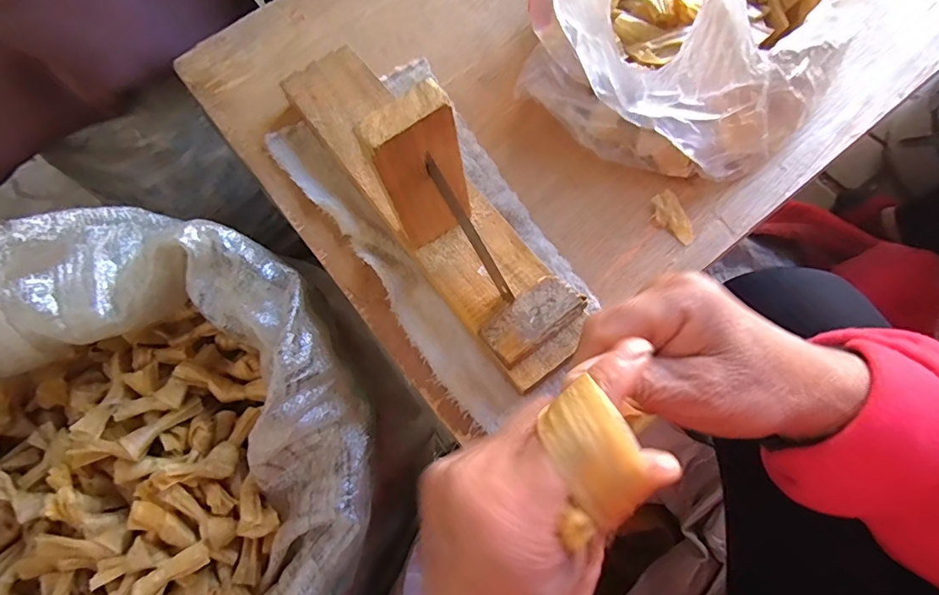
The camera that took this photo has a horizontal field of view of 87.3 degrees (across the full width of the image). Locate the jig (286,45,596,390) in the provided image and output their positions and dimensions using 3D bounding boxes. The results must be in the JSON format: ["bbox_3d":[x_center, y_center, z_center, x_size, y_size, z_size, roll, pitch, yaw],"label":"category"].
[{"bbox_3d":[-0.033,-0.078,0.277,0.061,0.121,0.273,-36,73,-12],"label":"jig"}]

